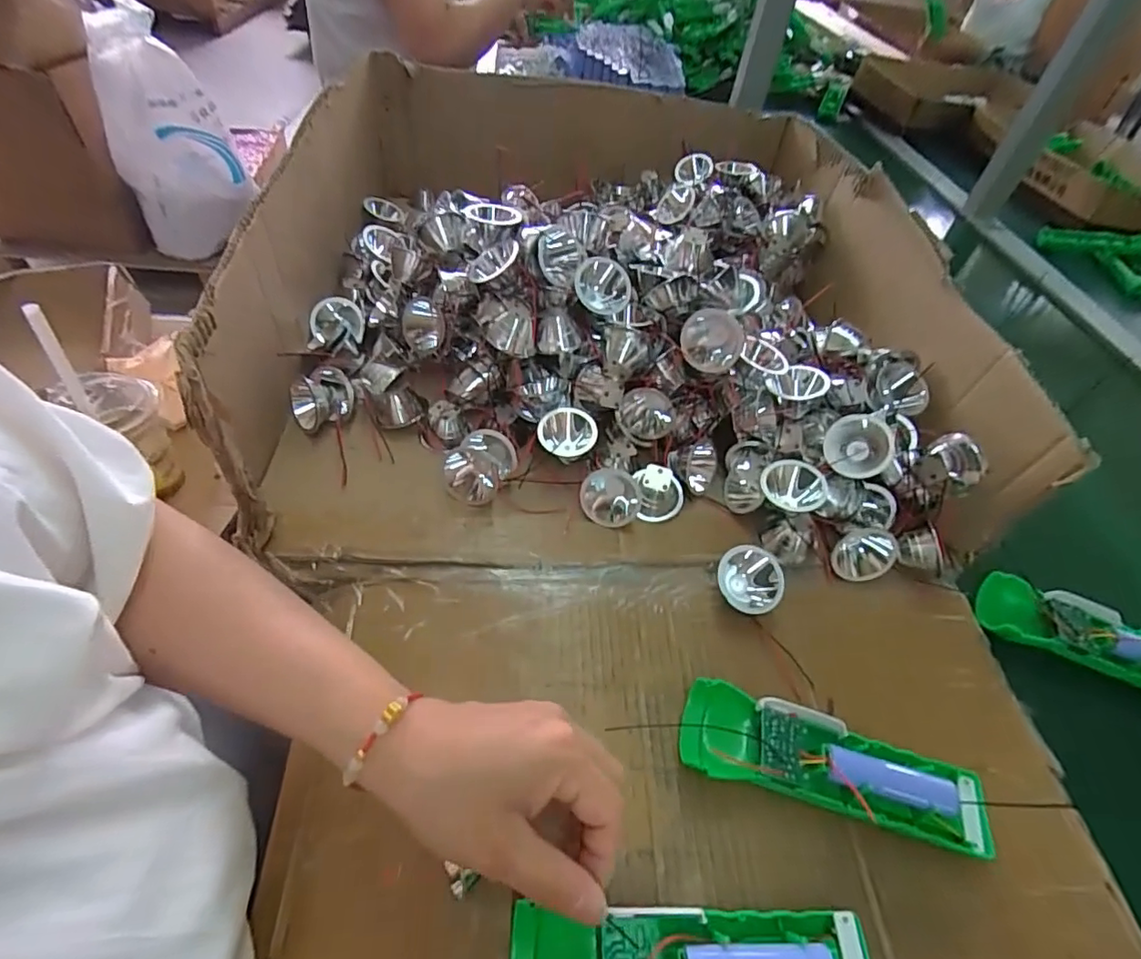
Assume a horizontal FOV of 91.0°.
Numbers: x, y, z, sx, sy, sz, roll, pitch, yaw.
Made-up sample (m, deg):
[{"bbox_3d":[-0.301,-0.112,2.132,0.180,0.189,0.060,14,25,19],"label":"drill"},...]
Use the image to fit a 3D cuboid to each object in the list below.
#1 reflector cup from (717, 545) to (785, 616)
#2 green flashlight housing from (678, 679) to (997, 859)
[{"bbox_3d":[0.119,0.066,0.366,0.041,0.021,0.043,-7,75,30],"label":"reflector cup"},{"bbox_3d":[0.138,0.155,0.302,0.155,0.030,0.047,16,49,7],"label":"green flashlight housing"}]

